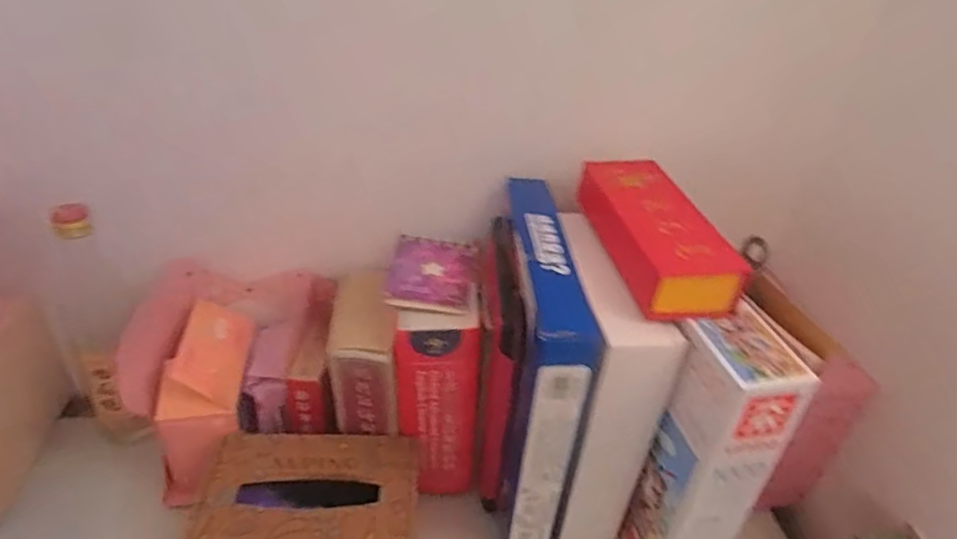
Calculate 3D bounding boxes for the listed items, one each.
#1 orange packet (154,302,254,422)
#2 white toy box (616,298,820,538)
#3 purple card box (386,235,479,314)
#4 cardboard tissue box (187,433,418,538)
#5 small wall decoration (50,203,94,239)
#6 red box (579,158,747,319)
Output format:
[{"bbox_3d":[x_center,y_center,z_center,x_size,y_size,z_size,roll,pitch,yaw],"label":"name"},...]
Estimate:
[{"bbox_3d":[-0.260,0.080,0.581,0.070,0.039,0.136,3,34,-5],"label":"orange packet"},{"bbox_3d":[0.180,0.175,0.501,0.071,0.292,0.080,-6,36,-18],"label":"white toy box"},{"bbox_3d":[-0.042,0.002,0.570,0.079,0.015,0.102,6,34,-1],"label":"purple card box"},{"bbox_3d":[-0.150,0.233,0.540,0.180,0.103,0.130,2,34,-7],"label":"cardboard tissue box"},{"bbox_3d":[-0.350,-0.042,0.520,0.027,0.024,0.027,-12,38,-26],"label":"small wall decoration"},{"bbox_3d":[0.141,-0.035,0.506,0.075,0.045,0.187,-2,35,-13],"label":"red box"}]

